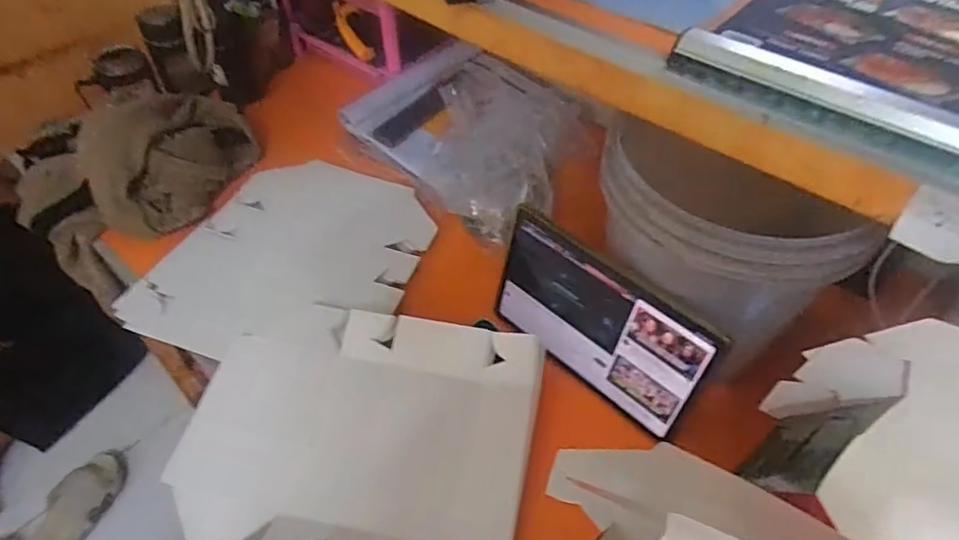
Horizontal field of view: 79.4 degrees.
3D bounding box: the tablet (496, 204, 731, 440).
[{"bbox_3d":[0.121,0.055,0.614,0.246,0.161,0.012,36,44,28],"label":"tablet"}]

